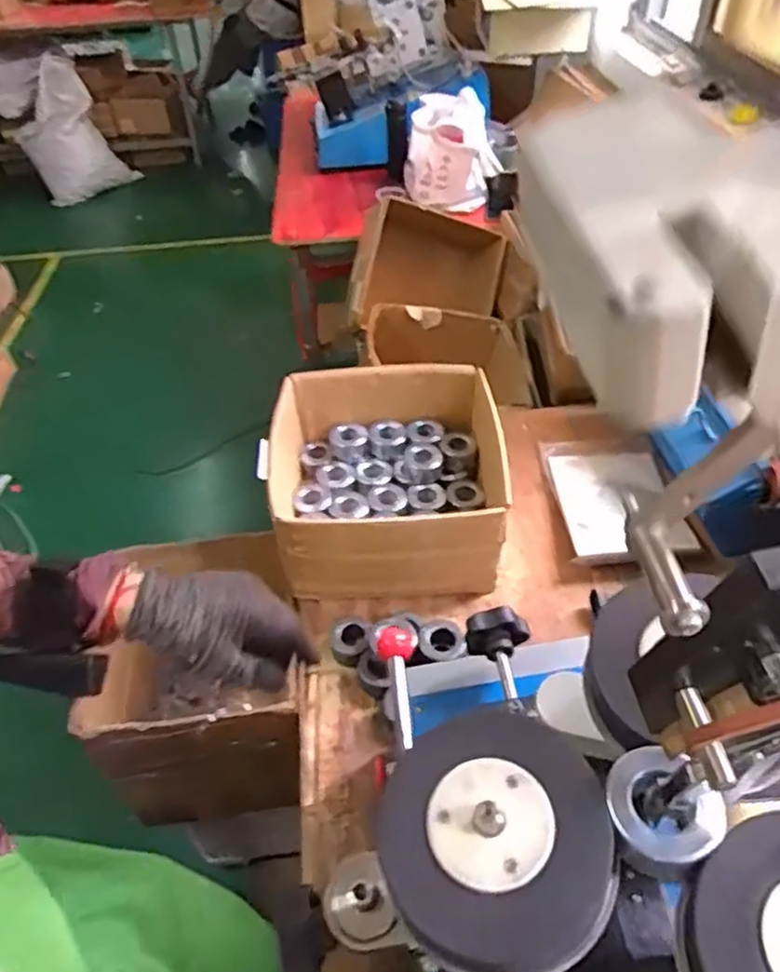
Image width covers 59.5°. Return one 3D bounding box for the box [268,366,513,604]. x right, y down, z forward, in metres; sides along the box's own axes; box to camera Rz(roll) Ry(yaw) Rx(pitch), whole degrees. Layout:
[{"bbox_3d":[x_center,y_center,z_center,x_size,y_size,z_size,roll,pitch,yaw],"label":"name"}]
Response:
[{"bbox_3d":[-0.007,-0.004,1.060,0.338,0.183,0.335,-1,45,2],"label":"box"}]

